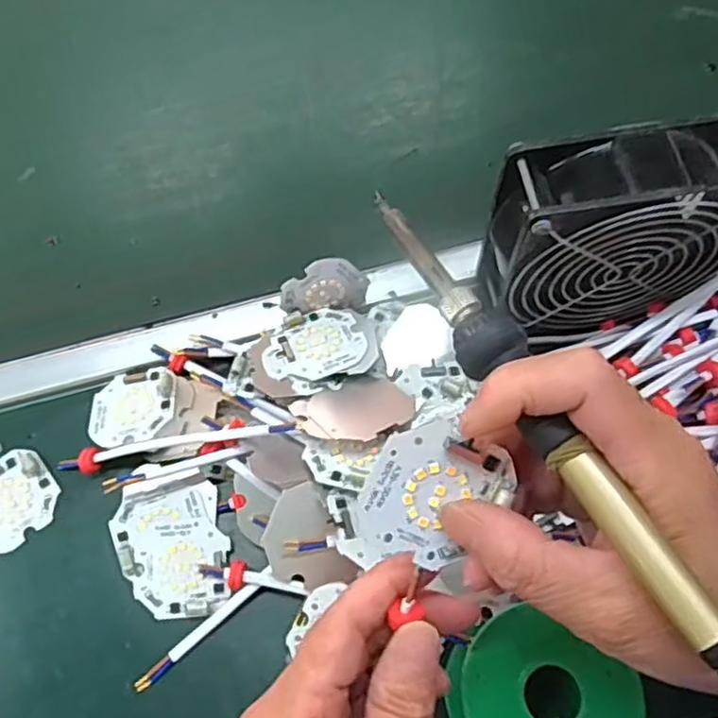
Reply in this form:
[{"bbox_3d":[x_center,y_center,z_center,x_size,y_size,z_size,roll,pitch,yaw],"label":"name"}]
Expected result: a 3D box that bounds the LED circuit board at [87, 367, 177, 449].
[{"bbox_3d":[-0.123,0.026,0.381,0.046,0.004,0.047,-7,55,7],"label":"LED circuit board"}]

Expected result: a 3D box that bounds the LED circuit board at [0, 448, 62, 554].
[{"bbox_3d":[-0.184,0.074,0.368,0.049,0.004,0.045,-36,70,-13],"label":"LED circuit board"}]

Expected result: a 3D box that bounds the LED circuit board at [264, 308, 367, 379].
[{"bbox_3d":[-0.025,-0.007,0.378,0.054,0.004,0.043,-17,50,-9],"label":"LED circuit board"}]

